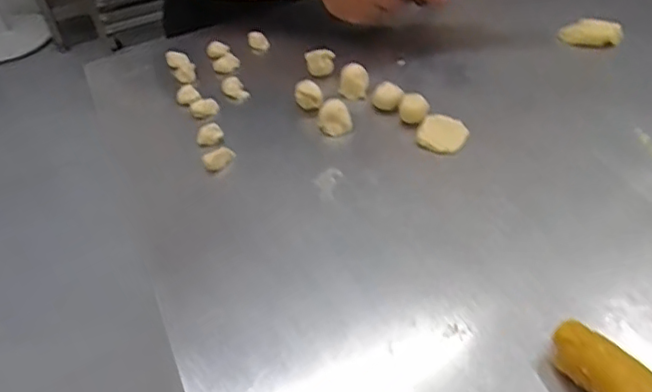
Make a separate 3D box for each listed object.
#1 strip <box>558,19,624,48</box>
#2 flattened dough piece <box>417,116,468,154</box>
[{"bbox_3d":[0.326,-0.201,0.749,0.072,0.023,0.025,4,45,11],"label":"strip"},{"bbox_3d":[0.122,-0.065,0.638,0.051,0.009,0.054,8,46,14],"label":"flattened dough piece"}]

